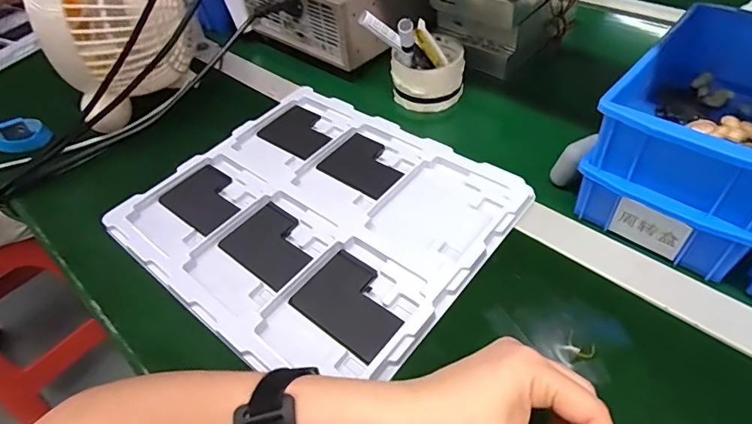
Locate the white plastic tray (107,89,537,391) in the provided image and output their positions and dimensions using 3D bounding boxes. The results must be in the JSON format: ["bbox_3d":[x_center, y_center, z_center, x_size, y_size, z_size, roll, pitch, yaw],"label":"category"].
[{"bbox_3d":[-0.056,-0.005,0.435,0.306,0.020,0.270,32,58,27],"label":"white plastic tray"}]

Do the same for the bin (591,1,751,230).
[{"bbox_3d":[0.273,-0.087,0.357,0.125,0.059,0.191,31,58,30],"label":"bin"}]

